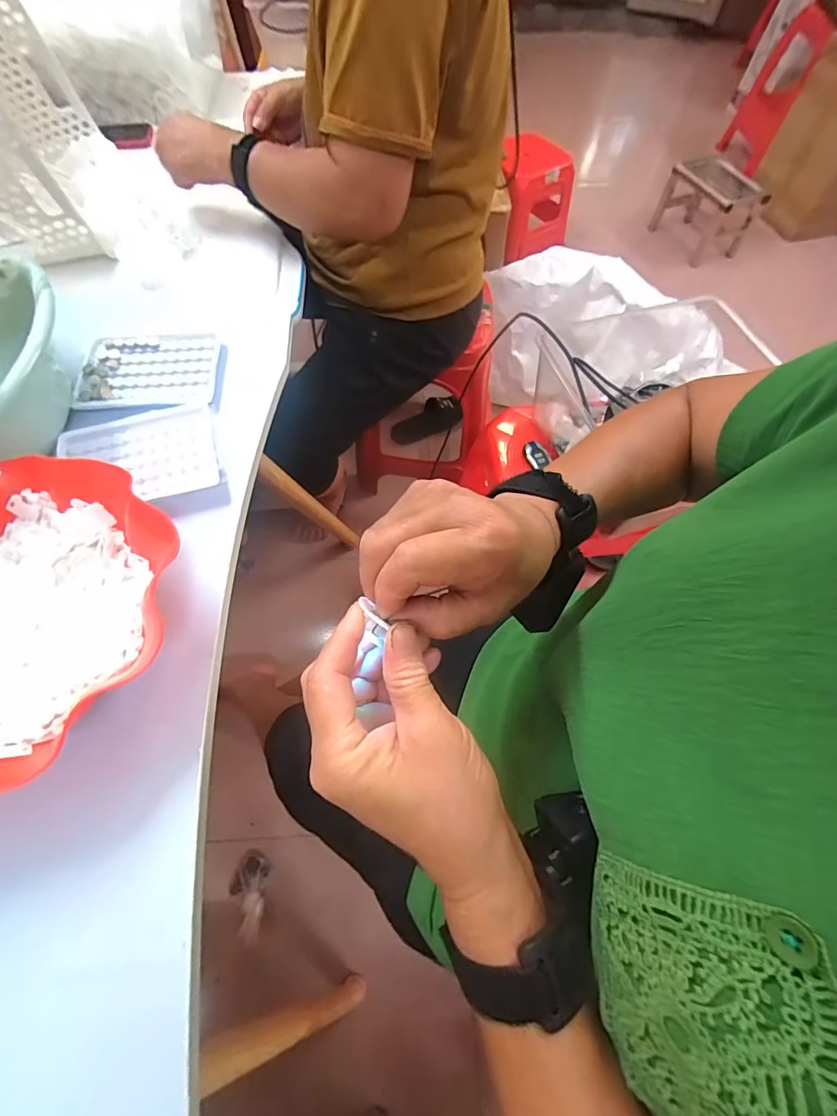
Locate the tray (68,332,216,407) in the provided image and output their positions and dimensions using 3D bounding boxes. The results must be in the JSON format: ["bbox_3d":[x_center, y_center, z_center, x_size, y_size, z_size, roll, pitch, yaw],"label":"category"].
[{"bbox_3d":[-0.262,-0.182,0.436,0.123,0.010,0.088,-4,63,-2],"label":"tray"}]

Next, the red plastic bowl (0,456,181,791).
[{"bbox_3d":[-0.277,0.033,0.300,0.201,0.049,0.215,0,63,0],"label":"red plastic bowl"}]

